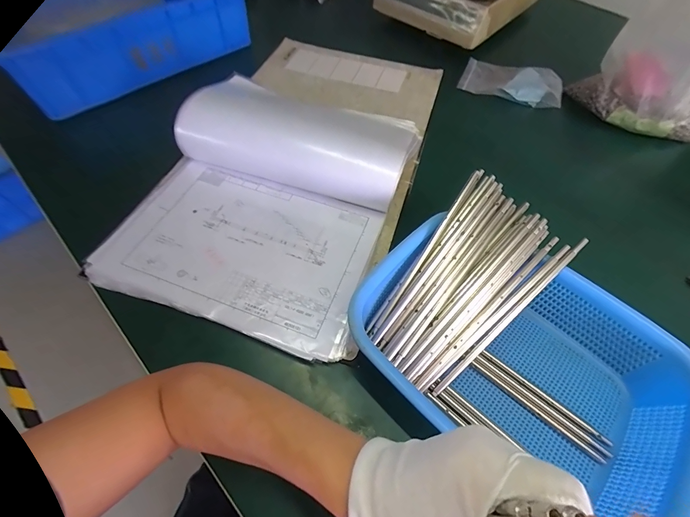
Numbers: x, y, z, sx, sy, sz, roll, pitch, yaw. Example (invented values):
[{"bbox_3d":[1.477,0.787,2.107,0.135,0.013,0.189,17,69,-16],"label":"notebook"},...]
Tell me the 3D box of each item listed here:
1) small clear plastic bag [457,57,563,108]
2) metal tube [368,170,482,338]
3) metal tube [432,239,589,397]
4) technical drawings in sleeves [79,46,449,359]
[{"bbox_3d":[0.321,-0.341,0.632,0.181,0.014,0.116,21,61,13],"label":"small clear plastic bag"},{"bbox_3d":[0.088,-0.007,0.351,0.007,0.006,0.214,32,85,19],"label":"metal tube"},{"bbox_3d":[0.166,0.058,0.328,0.215,0.004,0.007,-44,66,-3],"label":"metal tube"},{"bbox_3d":[-0.055,-0.187,0.487,0.325,0.106,0.610,15,60,10],"label":"technical drawings in sleeves"}]

